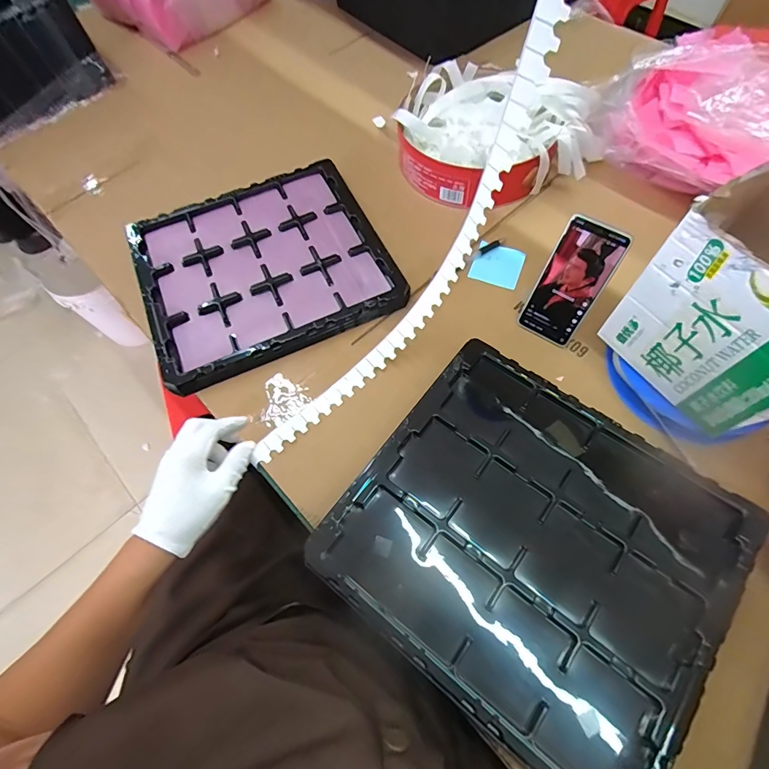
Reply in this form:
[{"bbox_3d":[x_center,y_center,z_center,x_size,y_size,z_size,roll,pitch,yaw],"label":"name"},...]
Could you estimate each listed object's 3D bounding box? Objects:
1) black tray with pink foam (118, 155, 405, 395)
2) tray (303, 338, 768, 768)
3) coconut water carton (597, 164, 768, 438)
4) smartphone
[{"bbox_3d":[-0.194,-0.194,0.680,0.363,0.030,0.330,-25,66,-9],"label":"black tray with pink foam"},{"bbox_3d":[0.156,0.164,0.459,0.368,0.021,0.335,34,71,17],"label":"tray"},{"bbox_3d":[0.392,-0.079,0.470,0.150,0.213,0.185,-31,67,-11],"label":"coconut water carton"},{"bbox_3d":[0.248,-0.133,0.573,0.078,0.167,0.007,34,43,17],"label":"smartphone"}]

